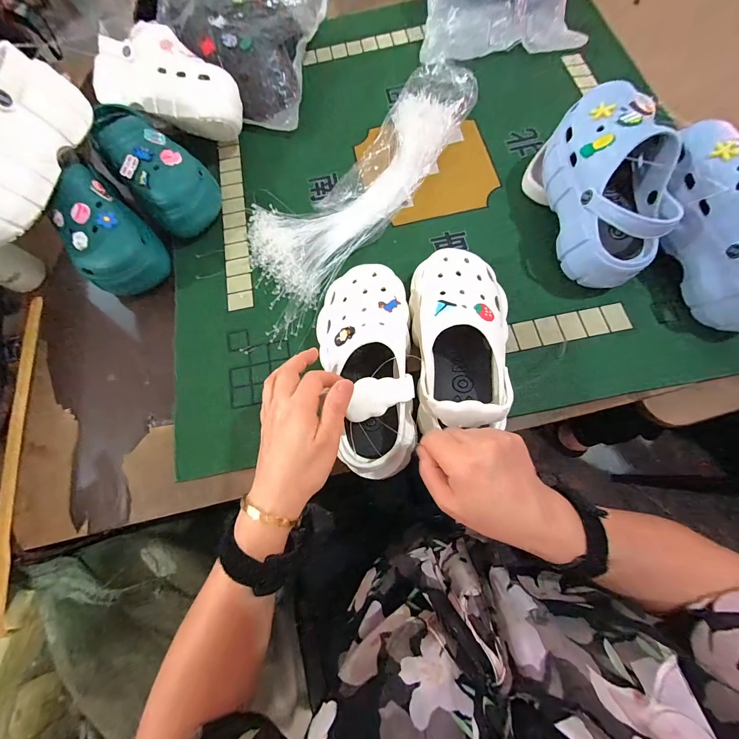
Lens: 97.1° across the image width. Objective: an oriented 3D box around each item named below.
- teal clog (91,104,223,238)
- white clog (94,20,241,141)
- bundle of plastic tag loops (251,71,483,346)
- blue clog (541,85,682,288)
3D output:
[{"bbox_3d":[-0.335,-0.318,0.510,0.115,0.088,0.220,-42,75,-10],"label":"teal clog"},{"bbox_3d":[-0.329,-0.458,0.532,0.230,0.098,0.118,24,75,10],"label":"white clog"},{"bbox_3d":[-0.013,-0.307,0.527,0.165,0.031,0.557,37,77,13],"label":"bundle of plastic tag loops"},{"bbox_3d":[0.312,-0.238,0.436,0.107,0.123,0.240,-6,72,1],"label":"blue clog"}]

